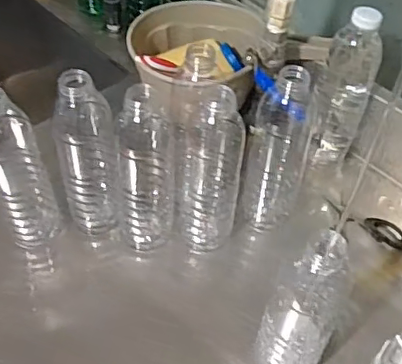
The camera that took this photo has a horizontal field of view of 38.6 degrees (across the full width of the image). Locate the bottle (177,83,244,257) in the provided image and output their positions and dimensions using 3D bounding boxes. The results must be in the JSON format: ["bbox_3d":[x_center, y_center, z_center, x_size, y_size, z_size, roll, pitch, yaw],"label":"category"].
[{"bbox_3d":[0.015,-0.015,0.615,0.067,0.209,0.071,8,49,1],"label":"bottle"}]

